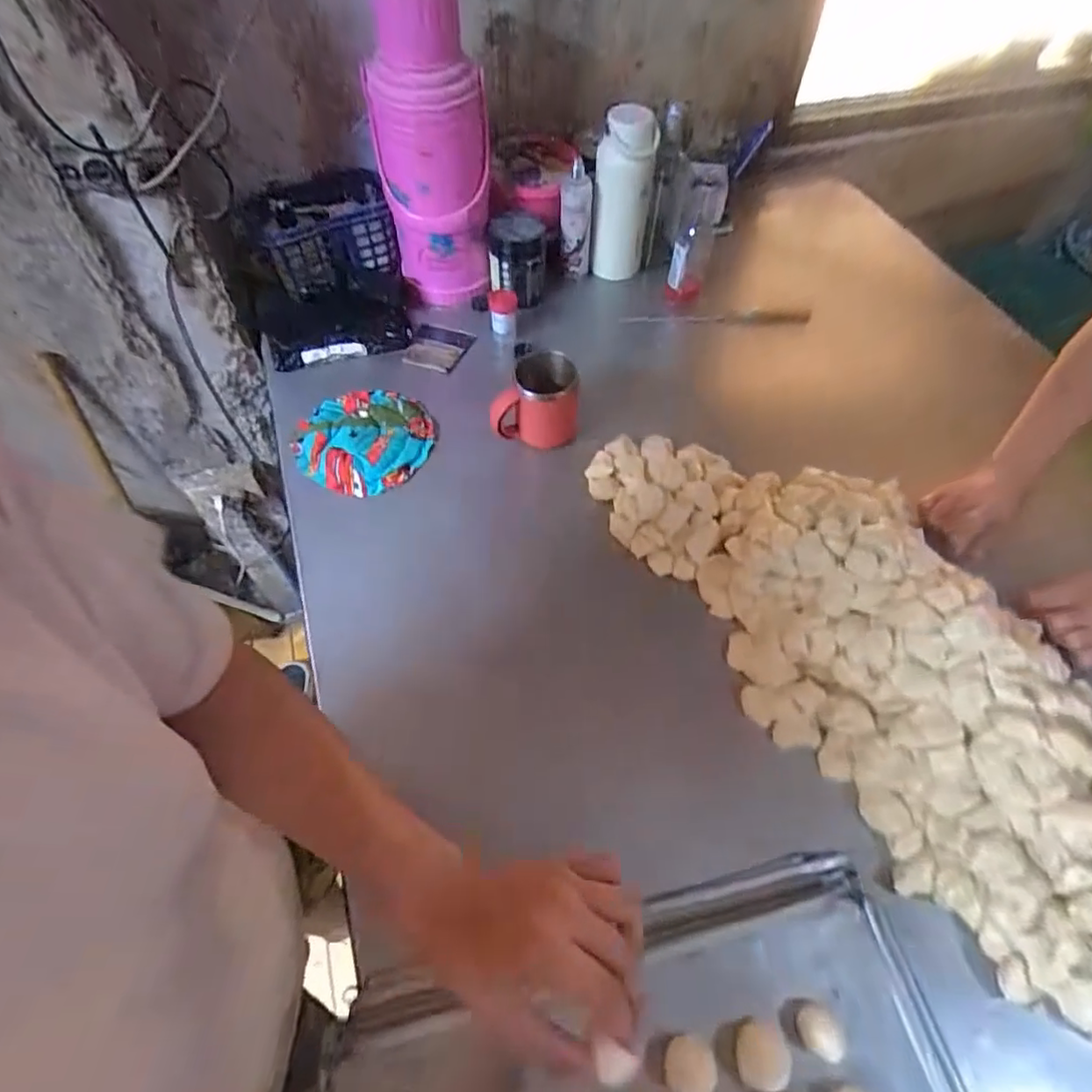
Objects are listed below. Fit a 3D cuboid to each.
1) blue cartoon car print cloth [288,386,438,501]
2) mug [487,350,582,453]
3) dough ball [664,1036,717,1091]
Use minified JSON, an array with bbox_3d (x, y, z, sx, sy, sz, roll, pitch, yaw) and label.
[{"bbox_3d":[-0.248,-0.143,0.810,0.188,0.027,0.167,-7,61,-5],"label":"blue cartoon car print cloth"},{"bbox_3d":[-0.016,-0.187,0.783,0.116,0.116,0.084,-7,58,-5],"label":"mug"},{"bbox_3d":[0.107,0.385,0.437,0.035,0.018,0.035,31,63,18],"label":"dough ball"}]

